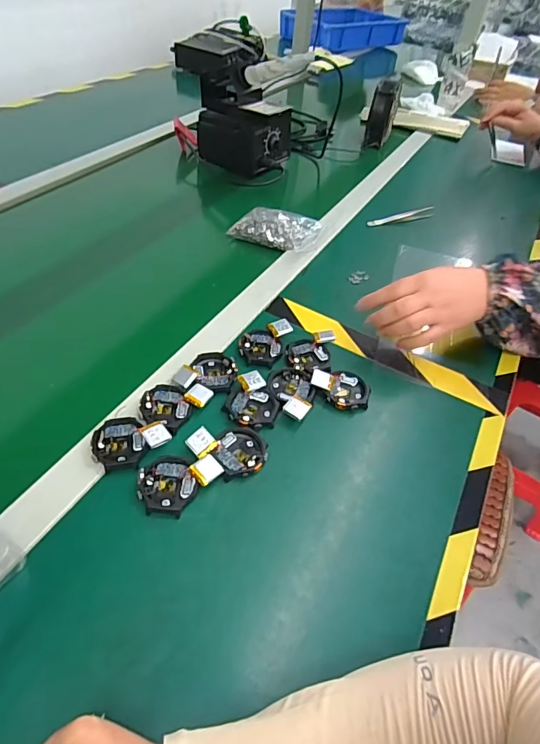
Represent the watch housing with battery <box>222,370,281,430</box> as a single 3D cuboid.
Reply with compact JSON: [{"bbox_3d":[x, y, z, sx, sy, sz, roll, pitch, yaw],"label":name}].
[{"bbox_3d":[-0.015,0.028,0.451,0.049,0.015,0.061,17,46,9],"label":"watch housing with battery"}]

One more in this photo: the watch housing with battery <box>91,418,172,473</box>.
[{"bbox_3d":[-0.128,0.059,0.406,0.060,0.014,0.054,-31,56,-31],"label":"watch housing with battery"}]

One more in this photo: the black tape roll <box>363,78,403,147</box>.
[{"bbox_3d":[0.250,-0.569,0.994,0.053,0.110,0.094,20,47,12],"label":"black tape roll"}]

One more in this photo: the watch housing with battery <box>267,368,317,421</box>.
[{"bbox_3d":[0.022,0.021,0.464,0.046,0.018,0.065,9,45,2],"label":"watch housing with battery"}]

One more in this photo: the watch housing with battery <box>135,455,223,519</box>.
[{"bbox_3d":[-0.075,0.093,0.382,0.065,0.012,0.051,2,46,-5],"label":"watch housing with battery"}]

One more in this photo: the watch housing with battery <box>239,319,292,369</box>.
[{"bbox_3d":[-0.008,-0.033,0.513,0.048,0.016,0.070,17,46,10],"label":"watch housing with battery"}]

